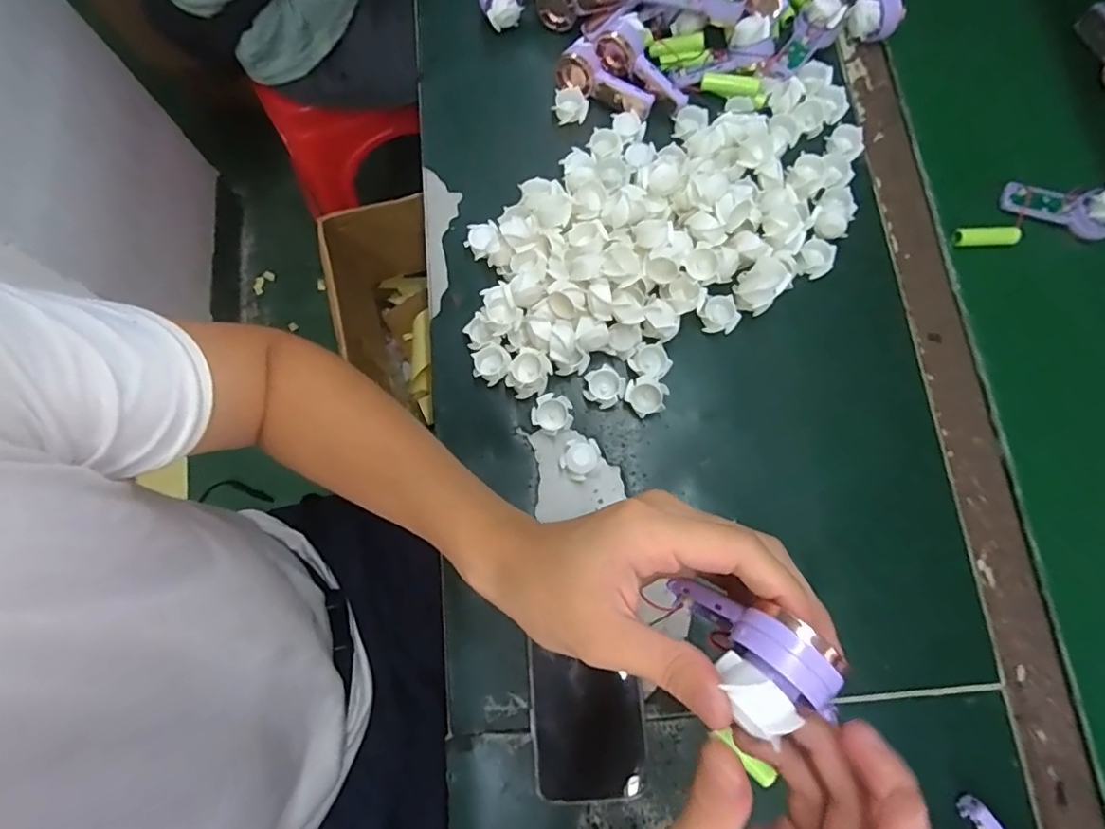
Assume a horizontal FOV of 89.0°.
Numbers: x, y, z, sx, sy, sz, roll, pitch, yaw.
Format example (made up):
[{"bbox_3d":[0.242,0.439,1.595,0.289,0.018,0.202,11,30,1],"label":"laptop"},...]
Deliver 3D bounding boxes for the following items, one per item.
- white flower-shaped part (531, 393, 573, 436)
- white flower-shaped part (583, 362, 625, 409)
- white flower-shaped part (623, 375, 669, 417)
[{"bbox_3d":[0.000,0.000,0.446,0.032,0.013,0.030,0,76,1],"label":"white flower-shaped part"},{"bbox_3d":[0.041,-0.021,0.453,0.030,0.017,0.031,0,76,1],"label":"white flower-shaped part"},{"bbox_3d":[0.075,-0.014,0.447,0.032,0.023,0.030,0,76,1],"label":"white flower-shaped part"}]

